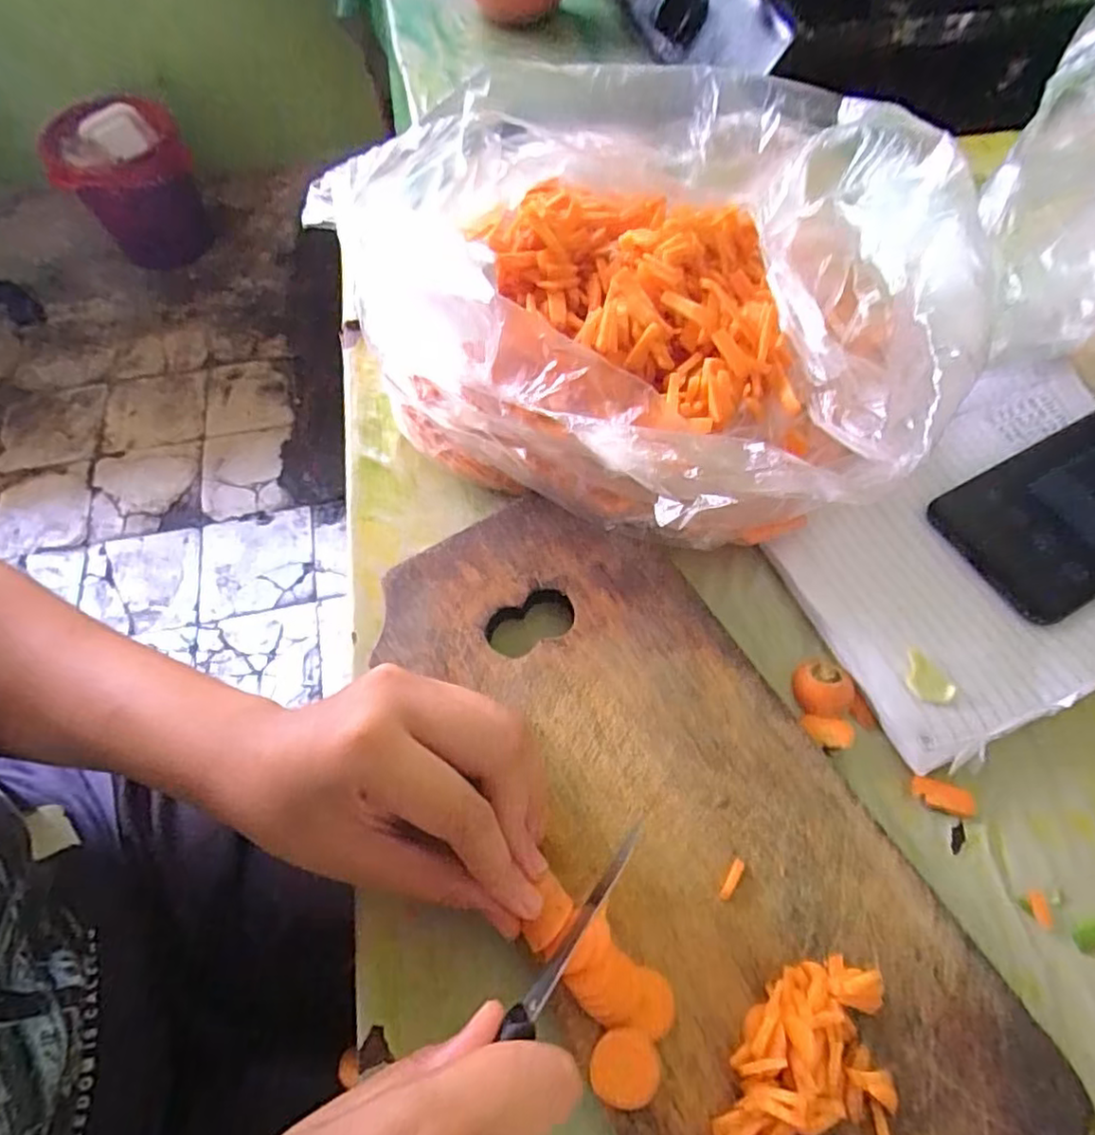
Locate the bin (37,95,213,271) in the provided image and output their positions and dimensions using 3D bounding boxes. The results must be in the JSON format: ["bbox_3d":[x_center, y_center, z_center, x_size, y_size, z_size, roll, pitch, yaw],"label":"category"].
[{"bbox_3d":[-0.946,-0.880,1.459,0.275,0.276,0.237,-28,66,-14],"label":"bin"}]

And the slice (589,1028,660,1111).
[{"bbox_3d":[0.025,0.160,0.205,0.021,0.006,0.021,0,64,-1],"label":"slice"}]

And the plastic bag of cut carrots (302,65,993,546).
[{"bbox_3d":[0.048,-0.125,0.286,0.204,0.125,0.240,-42,71,-19],"label":"plastic bag of cut carrots"}]

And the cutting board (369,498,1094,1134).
[{"bbox_3d":[0.047,0.091,0.240,0.134,0.017,0.293,-26,65,-13],"label":"cutting board"}]

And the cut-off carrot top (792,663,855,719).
[{"bbox_3d":[0.120,0.052,0.275,0.023,0.010,0.024,-6,64,-4],"label":"cut-off carrot top"}]

